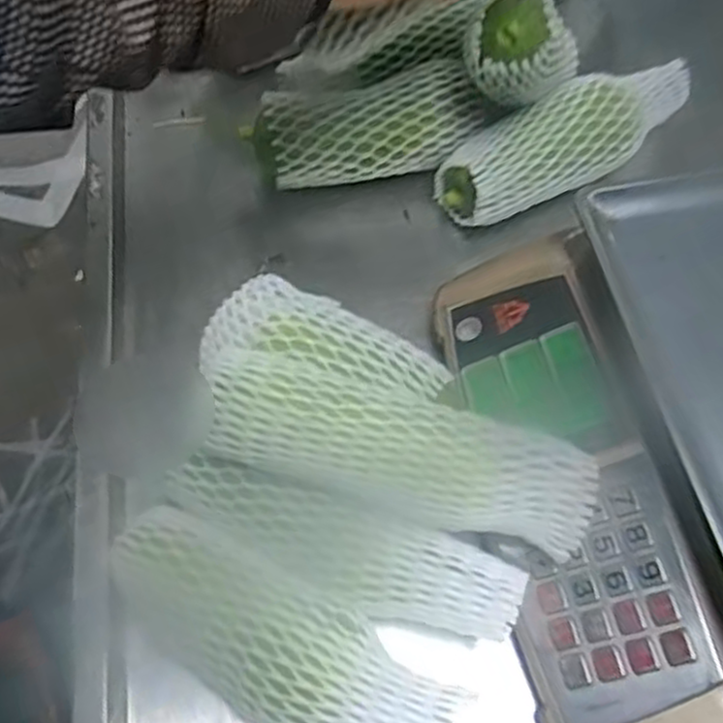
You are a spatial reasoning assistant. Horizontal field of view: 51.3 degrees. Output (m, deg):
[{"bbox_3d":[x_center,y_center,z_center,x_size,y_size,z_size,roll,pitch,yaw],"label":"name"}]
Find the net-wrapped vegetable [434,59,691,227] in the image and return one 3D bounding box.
[{"bbox_3d":[0.170,-0.177,0.609,0.218,0.058,0.066,-25,65,-9],"label":"net-wrapped vegetable"}]

